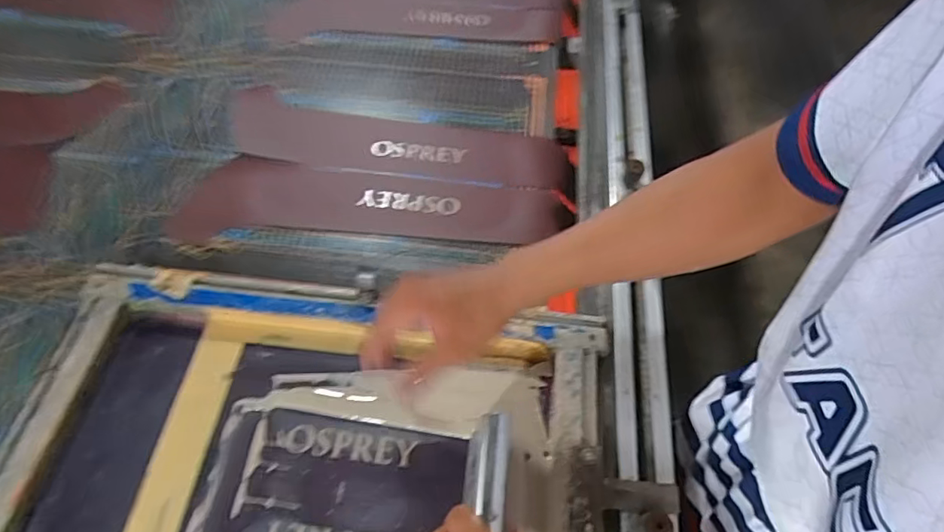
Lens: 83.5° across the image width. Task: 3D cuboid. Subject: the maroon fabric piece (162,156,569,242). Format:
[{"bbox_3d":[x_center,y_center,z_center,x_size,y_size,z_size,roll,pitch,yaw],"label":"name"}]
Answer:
[{"bbox_3d":[-0.123,-0.084,0.669,0.485,0.009,0.117,1,61,0],"label":"maroon fabric piece"}]

